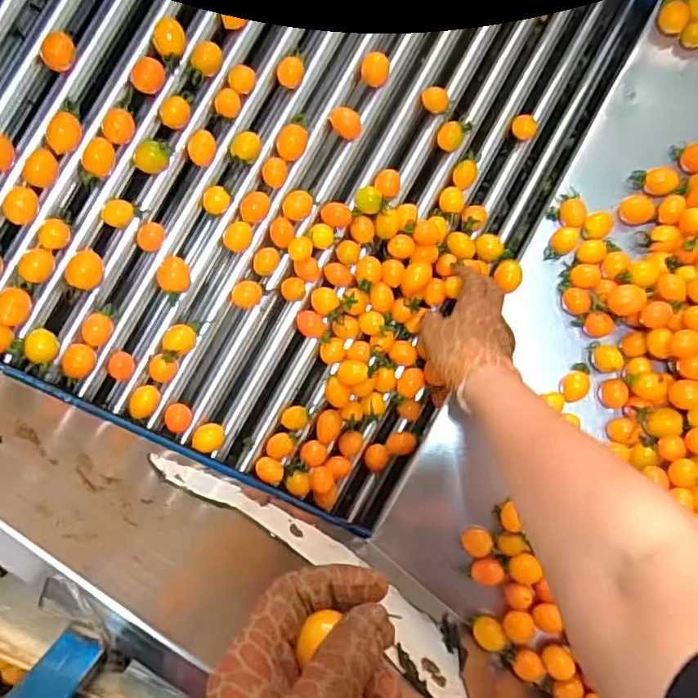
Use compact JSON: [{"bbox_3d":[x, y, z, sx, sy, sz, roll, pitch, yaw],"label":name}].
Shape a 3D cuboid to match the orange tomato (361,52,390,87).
[{"bbox_3d":[0.024,-0.256,0.550,0.025,0.025,0.024,0,90,-4],"label":"orange tomato"}]

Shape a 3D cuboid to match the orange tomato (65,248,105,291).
[{"bbox_3d":[-0.219,-0.066,0.494,0.026,0.021,0.032,32,88,-3],"label":"orange tomato"}]

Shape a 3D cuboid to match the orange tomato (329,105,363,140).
[{"bbox_3d":[-0.003,-0.208,0.551,0.030,0.021,0.023,18,89,-3],"label":"orange tomato"}]

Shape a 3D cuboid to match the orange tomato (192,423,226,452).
[{"bbox_3d":[-0.129,0.081,0.550,0.027,0.028,0.024,-14,91,-4],"label":"orange tomato"}]

